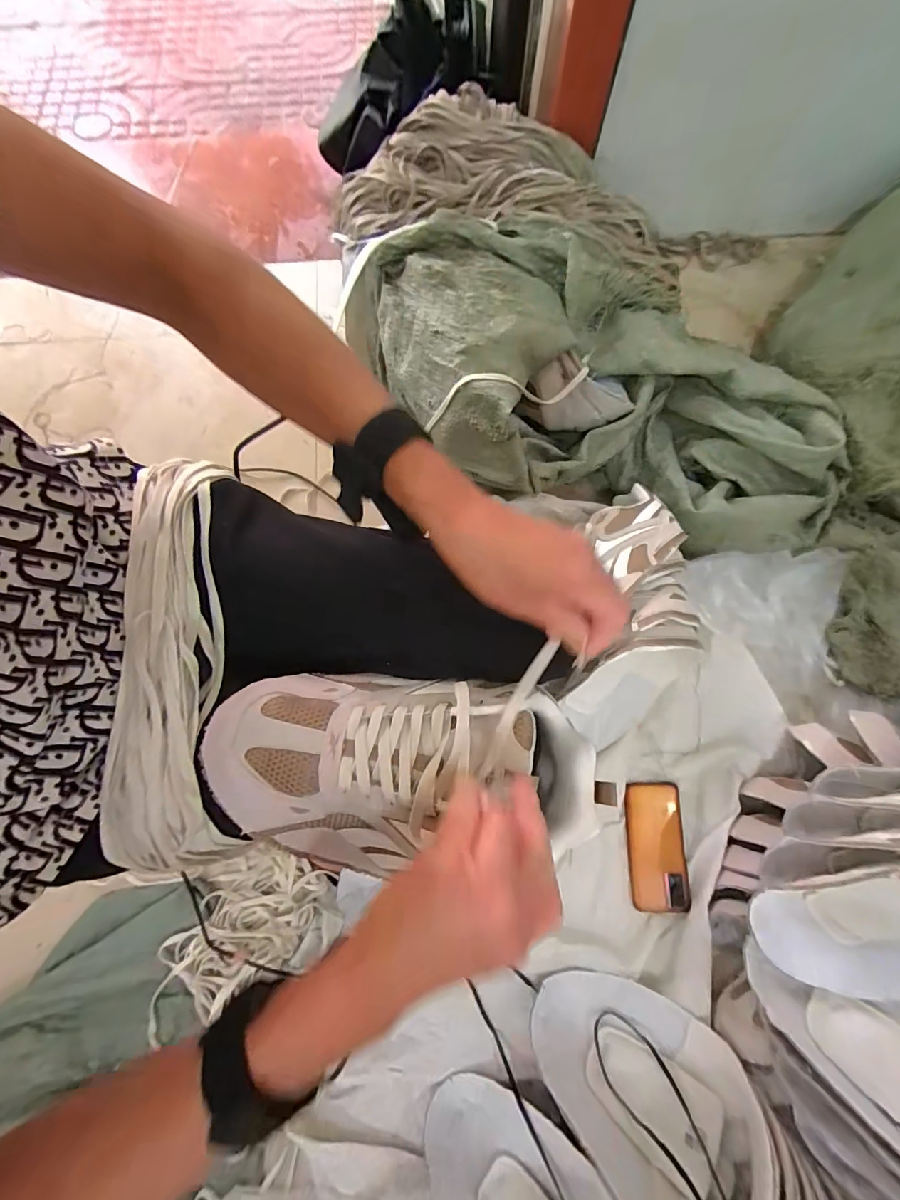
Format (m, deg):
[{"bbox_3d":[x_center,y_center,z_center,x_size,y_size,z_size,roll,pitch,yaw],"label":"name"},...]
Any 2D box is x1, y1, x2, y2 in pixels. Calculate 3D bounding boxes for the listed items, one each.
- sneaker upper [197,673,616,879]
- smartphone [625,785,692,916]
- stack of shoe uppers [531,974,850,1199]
[{"bbox_3d":[-0.031,0.120,0.315,0.270,0.062,0.128,2,78,-3],"label":"sneaker upper"},{"bbox_3d":[0.290,0.345,0.637,0.077,0.015,0.162,-2,78,0],"label":"smartphone"},{"bbox_3d":[0.275,0.612,0.467,0.205,0.132,0.438,-45,54,-9],"label":"stack of shoe uppers"}]

